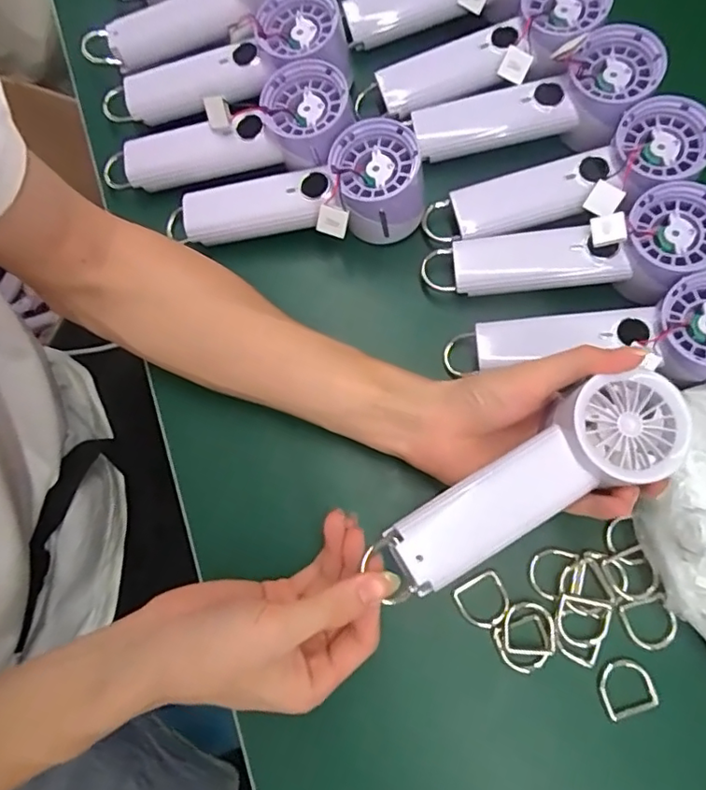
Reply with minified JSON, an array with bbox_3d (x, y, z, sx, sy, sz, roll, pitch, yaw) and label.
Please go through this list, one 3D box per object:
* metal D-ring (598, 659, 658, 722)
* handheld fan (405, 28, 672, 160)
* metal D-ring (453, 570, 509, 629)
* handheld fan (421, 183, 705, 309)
[{"bbox_3d":[0.173,0.185,0.355,0.033,0.008,0.032,-13,77,-3],"label":"metal D-ring"},{"bbox_3d":[0.134,-0.213,0.419,0.175,0.049,0.064,-10,76,17],"label":"handheld fan"},{"bbox_3d":[0.085,0.133,0.363,0.033,0.006,0.034,-30,85,-6],"label":"metal D-ring"},{"bbox_3d":[0.150,-0.095,0.386,0.189,0.045,0.063,-6,76,16],"label":"handheld fan"}]

